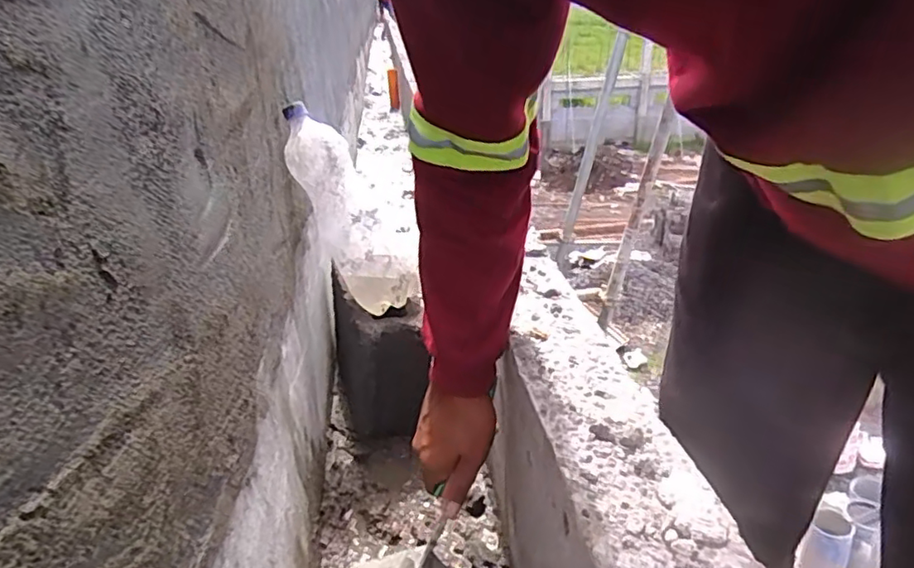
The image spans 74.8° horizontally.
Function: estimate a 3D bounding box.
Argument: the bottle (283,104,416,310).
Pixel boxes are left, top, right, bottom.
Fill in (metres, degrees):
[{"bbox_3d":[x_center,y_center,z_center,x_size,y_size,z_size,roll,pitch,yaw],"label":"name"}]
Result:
[{"bbox_3d":[-0.153,-0.110,0.845,0.113,0.307,0.089,-21,12,37],"label":"bottle"}]

